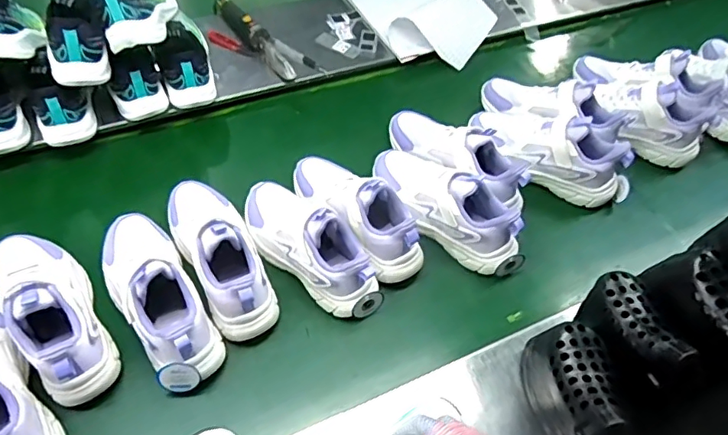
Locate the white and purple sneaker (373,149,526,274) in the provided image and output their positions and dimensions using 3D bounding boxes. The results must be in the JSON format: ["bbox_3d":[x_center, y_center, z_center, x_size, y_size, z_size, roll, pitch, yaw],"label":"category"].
[{"bbox_3d":[0.119,-0.022,0.777,0.259,0.124,0.092,36,60,21],"label":"white and purple sneaker"}]

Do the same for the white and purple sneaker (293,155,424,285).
[{"bbox_3d":[-0.016,-0.021,0.751,0.098,0.095,0.253,-36,63,-25],"label":"white and purple sneaker"}]

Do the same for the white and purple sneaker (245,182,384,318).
[{"bbox_3d":[-0.077,0.029,0.723,0.095,0.125,0.244,-31,61,-23],"label":"white and purple sneaker"}]

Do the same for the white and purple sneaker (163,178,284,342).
[{"bbox_3d":[-0.193,0.039,0.701,0.092,0.126,0.247,-26,59,-20],"label":"white and purple sneaker"}]

